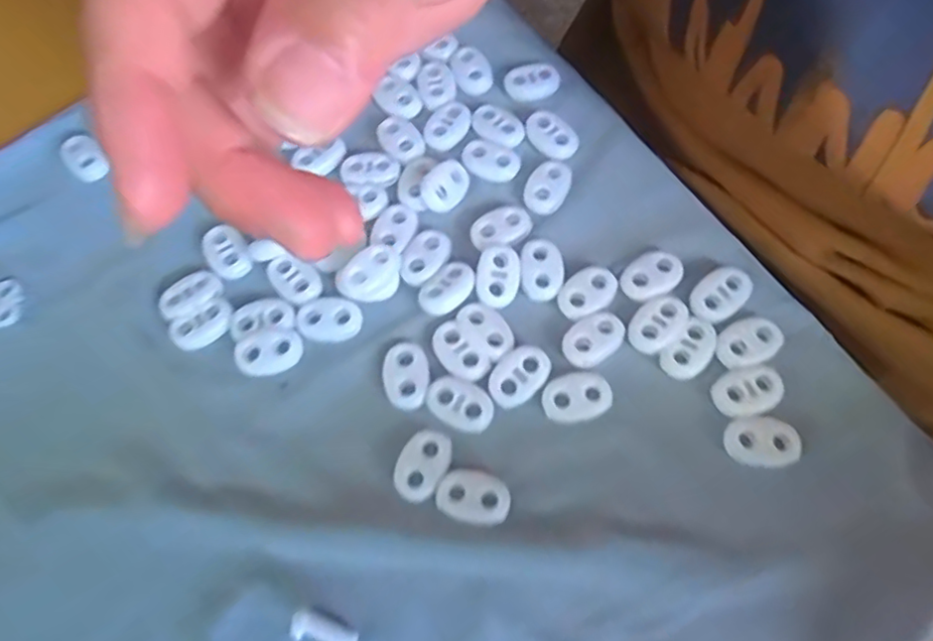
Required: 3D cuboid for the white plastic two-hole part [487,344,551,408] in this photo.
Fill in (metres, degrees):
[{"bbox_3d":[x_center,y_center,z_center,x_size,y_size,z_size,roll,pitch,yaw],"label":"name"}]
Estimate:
[{"bbox_3d":[0.017,0.018,0.203,0.022,0.004,0.015,-42,71,-13],"label":"white plastic two-hole part"}]

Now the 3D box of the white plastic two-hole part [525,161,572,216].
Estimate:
[{"bbox_3d":[0.030,-0.049,0.232,0.015,0.004,0.022,27,72,14],"label":"white plastic two-hole part"}]

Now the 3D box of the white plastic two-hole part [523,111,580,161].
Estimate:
[{"bbox_3d":[0.033,-0.071,0.240,0.013,0.006,0.022,-40,71,-12],"label":"white plastic two-hole part"}]

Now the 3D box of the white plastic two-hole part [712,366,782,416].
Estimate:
[{"bbox_3d":[0.090,0.022,0.198,0.022,0.004,0.014,-16,67,-3],"label":"white plastic two-hole part"}]

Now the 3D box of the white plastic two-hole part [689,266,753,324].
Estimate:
[{"bbox_3d":[0.086,-0.009,0.210,0.022,0.004,0.015,-40,71,-13],"label":"white plastic two-hole part"}]

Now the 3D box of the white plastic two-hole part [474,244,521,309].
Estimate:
[{"bbox_3d":[0.011,-0.016,0.216,0.015,0.004,0.023,10,68,7],"label":"white plastic two-hole part"}]

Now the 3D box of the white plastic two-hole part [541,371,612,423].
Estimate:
[{"bbox_3d":[0.035,0.024,0.199,0.022,0.004,0.015,-12,67,-2],"label":"white plastic two-hole part"}]

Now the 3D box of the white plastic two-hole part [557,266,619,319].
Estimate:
[{"bbox_3d":[0.041,-0.010,0.214,0.022,0.004,0.015,-39,71,-12],"label":"white plastic two-hole part"}]

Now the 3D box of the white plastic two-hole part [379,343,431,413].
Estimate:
[{"bbox_3d":[-0.020,0.018,0.207,0.016,0.004,0.022,-8,67,0],"label":"white plastic two-hole part"}]

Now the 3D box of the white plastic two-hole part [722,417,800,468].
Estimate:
[{"bbox_3d":[0.091,0.037,0.193,0.022,0.004,0.015,-4,67,2],"label":"white plastic two-hole part"}]

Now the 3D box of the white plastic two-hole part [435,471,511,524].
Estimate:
[{"bbox_3d":[0.002,0.054,0.191,0.022,0.004,0.015,7,68,6],"label":"white plastic two-hole part"}]

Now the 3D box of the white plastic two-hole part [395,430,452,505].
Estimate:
[{"bbox_3d":[-0.014,0.044,0.194,0.015,0.004,0.022,24,71,12],"label":"white plastic two-hole part"}]

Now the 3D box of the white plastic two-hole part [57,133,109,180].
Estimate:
[{"bbox_3d":[-0.152,-0.065,0.247,0.014,0.004,0.021,-43,72,-14],"label":"white plastic two-hole part"}]

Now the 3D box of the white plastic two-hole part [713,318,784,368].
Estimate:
[{"bbox_3d":[0.092,0.006,0.203,0.021,0.004,0.014,-21,68,-5],"label":"white plastic two-hole part"}]

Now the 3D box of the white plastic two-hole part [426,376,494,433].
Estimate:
[{"bbox_3d":[-0.002,0.026,0.201,0.022,0.004,0.015,24,71,12],"label":"white plastic two-hole part"}]

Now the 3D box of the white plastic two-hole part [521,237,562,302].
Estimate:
[{"bbox_3d":[0.026,-0.019,0.218,0.013,0.004,0.023,-2,67,2],"label":"white plastic two-hole part"}]

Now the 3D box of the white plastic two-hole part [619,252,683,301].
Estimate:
[{"bbox_3d":[0.064,-0.016,0.215,0.022,0.004,0.015,-22,68,-6],"label":"white plastic two-hole part"}]

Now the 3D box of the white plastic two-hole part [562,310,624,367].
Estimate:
[{"bbox_3d":[0.042,0.005,0.206,0.022,0.004,0.015,-36,70,-11],"label":"white plastic two-hole part"}]

